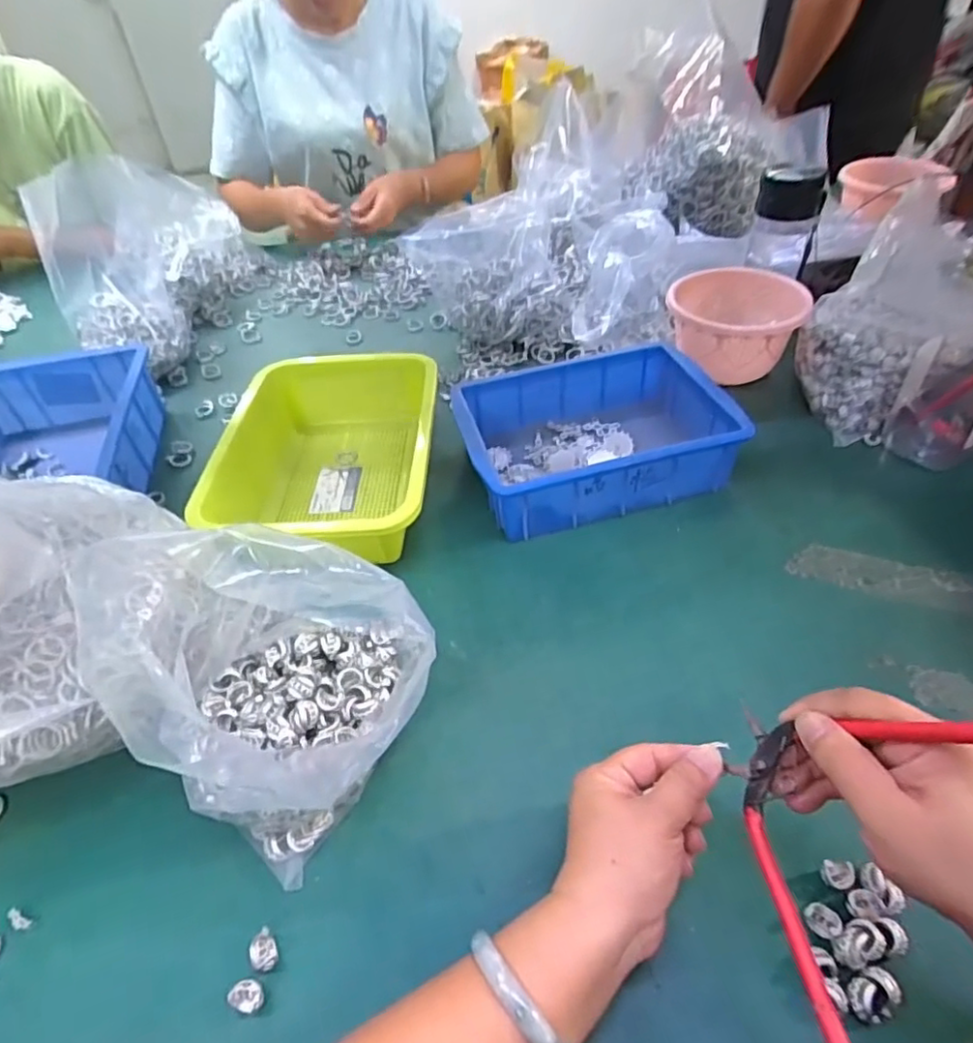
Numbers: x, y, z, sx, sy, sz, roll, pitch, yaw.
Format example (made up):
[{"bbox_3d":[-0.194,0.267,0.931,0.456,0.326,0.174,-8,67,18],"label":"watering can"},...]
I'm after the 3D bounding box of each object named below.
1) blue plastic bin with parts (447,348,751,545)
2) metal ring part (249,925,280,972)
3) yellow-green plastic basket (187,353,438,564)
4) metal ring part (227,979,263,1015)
[{"bbox_3d":[0.101,-0.082,0.610,0.239,0.080,0.174,-11,45,-7],"label":"blue plastic bin with parts"},{"bbox_3d":[-0.125,0.241,0.348,0.014,0.008,0.020,-27,49,-22],"label":"metal ring part"},{"bbox_3d":[-0.145,-0.065,0.609,0.194,0.076,0.266,0,45,4],"label":"yellow-green plastic basket"},{"bbox_3d":[-0.127,0.253,0.330,0.019,0.006,0.014,13,47,17],"label":"metal ring part"}]

